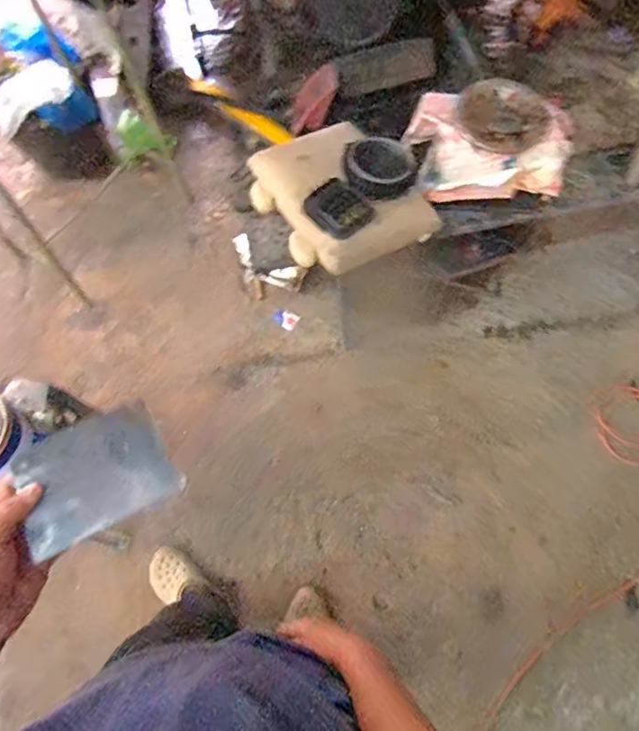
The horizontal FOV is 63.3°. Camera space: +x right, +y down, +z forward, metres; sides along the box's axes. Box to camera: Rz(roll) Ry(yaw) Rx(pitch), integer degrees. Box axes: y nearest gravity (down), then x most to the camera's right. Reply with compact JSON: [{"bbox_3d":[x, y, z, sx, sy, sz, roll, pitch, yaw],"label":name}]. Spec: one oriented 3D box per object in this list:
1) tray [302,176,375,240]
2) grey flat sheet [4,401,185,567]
[{"bbox_3d":[0.045,-0.378,1.252,0.120,0.024,0.143,-41,84,20],"label":"tray"},{"bbox_3d":[-0.206,0.100,0.477,0.130,0.007,0.098,-25,80,-13],"label":"grey flat sheet"}]

